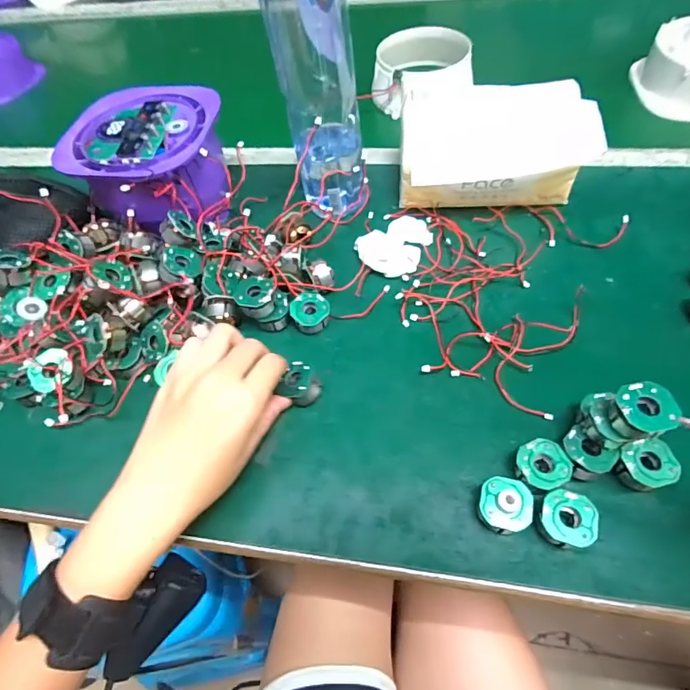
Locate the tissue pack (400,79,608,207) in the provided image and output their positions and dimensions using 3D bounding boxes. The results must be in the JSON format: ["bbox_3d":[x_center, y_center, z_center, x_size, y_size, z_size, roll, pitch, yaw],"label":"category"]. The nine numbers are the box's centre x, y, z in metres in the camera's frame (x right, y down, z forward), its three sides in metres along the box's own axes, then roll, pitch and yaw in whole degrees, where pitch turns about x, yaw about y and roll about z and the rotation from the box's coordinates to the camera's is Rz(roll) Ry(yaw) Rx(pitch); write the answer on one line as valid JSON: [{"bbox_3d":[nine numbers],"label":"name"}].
[{"bbox_3d":[0.137,-0.188,0.421,0.165,0.082,0.101,2,58,9],"label":"tissue pack"}]

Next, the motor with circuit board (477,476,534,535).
[{"bbox_3d":[0.098,0.101,0.279,0.030,0.027,0.032,-3,58,4],"label":"motor with circuit board"}]

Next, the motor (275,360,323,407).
[{"bbox_3d":[-0.032,0.031,0.337,0.027,0.022,0.027,23,63,15],"label":"motor"}]

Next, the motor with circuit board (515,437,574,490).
[{"bbox_3d":[0.127,0.080,0.292,0.033,0.023,0.030,-3,58,4],"label":"motor with circuit board"}]

